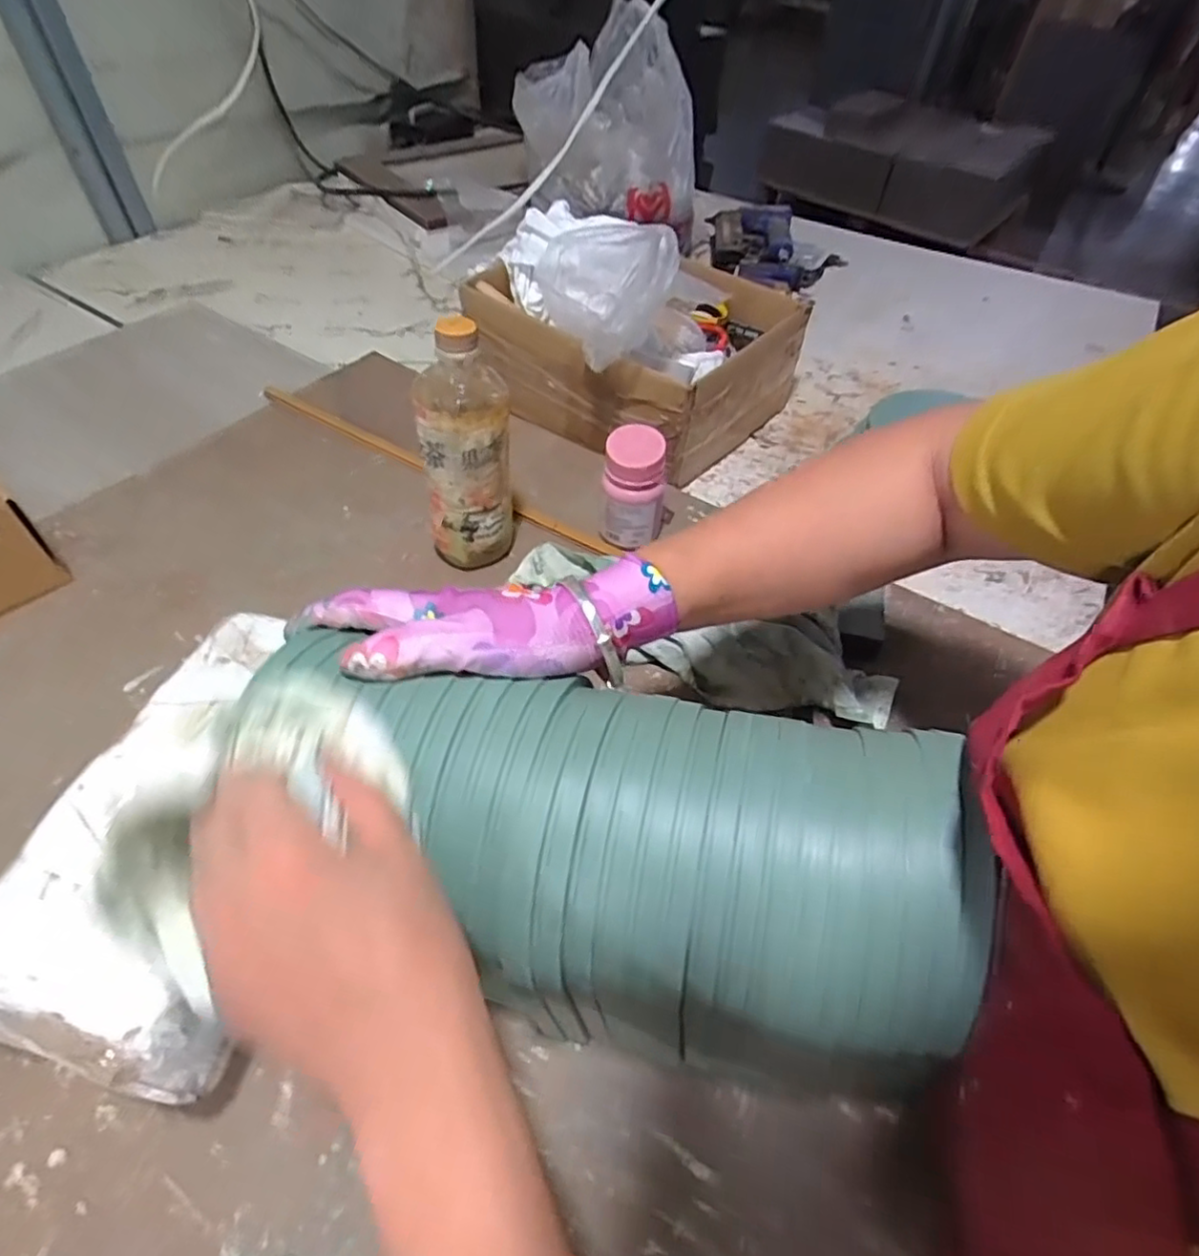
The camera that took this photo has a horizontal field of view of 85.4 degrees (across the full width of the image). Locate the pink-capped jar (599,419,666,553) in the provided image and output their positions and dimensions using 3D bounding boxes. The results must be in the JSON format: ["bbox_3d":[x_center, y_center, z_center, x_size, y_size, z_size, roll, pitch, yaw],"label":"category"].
[{"bbox_3d":[0.029,-0.123,0.584,0.052,0.108,0.050,1,50,-2],"label":"pink-capped jar"}]

